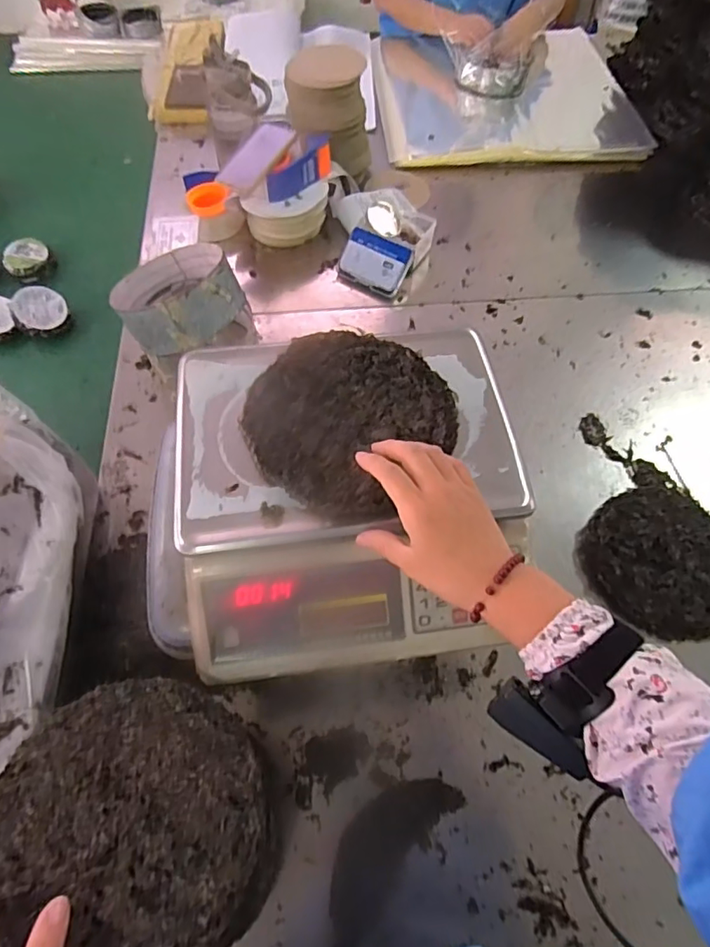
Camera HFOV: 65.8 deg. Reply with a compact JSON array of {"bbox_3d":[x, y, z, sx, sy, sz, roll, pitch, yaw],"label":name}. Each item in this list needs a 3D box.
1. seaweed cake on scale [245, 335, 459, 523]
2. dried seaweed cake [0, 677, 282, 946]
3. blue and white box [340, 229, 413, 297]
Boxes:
[{"bbox_3d":[-0.008,-0.060,0.528,0.188,0.020,0.193,1,61,-1],"label":"seaweed cake on scale"},{"bbox_3d":[-0.171,0.265,0.424,0.203,0.032,0.195,-13,62,-9],"label":"dried seaweed cake"},{"bbox_3d":[0.036,-0.391,1.019,0.126,0.023,0.098,28,101,16],"label":"blue and white box"}]

